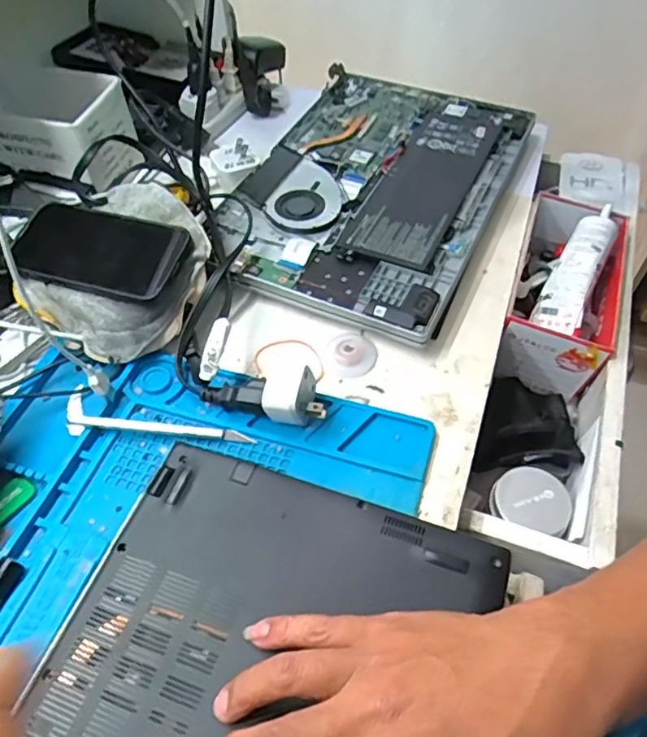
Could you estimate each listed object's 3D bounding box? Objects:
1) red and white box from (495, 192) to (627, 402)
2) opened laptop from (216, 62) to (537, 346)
[{"bbox_3d":[0.234,-0.077,0.558,0.095,0.087,0.180,17,55,14],"label":"red and white box"},{"bbox_3d":[0.053,-0.201,0.582,0.245,0.024,0.375,20,56,16],"label":"opened laptop"}]

